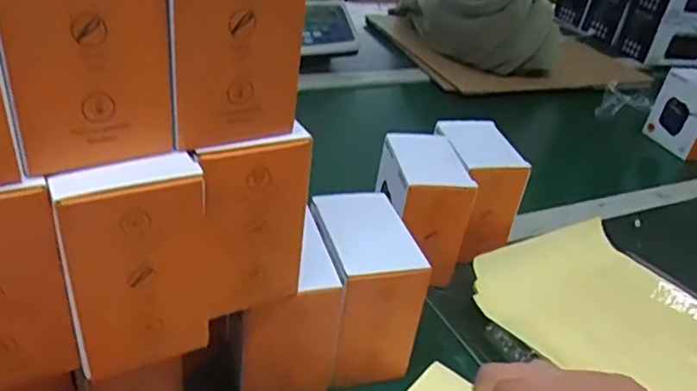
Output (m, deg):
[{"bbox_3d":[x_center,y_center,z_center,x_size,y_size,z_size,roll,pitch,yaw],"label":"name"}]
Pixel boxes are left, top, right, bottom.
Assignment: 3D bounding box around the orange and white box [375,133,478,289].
[{"bbox_3d":[0.068,0.012,0.576,0.066,0.112,0.099,-1,34,-13],"label":"orange and white box"}]

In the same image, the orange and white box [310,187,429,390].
[{"bbox_3d":[0.011,0.076,0.469,0.066,0.116,0.106,-3,34,-15],"label":"orange and white box"}]

